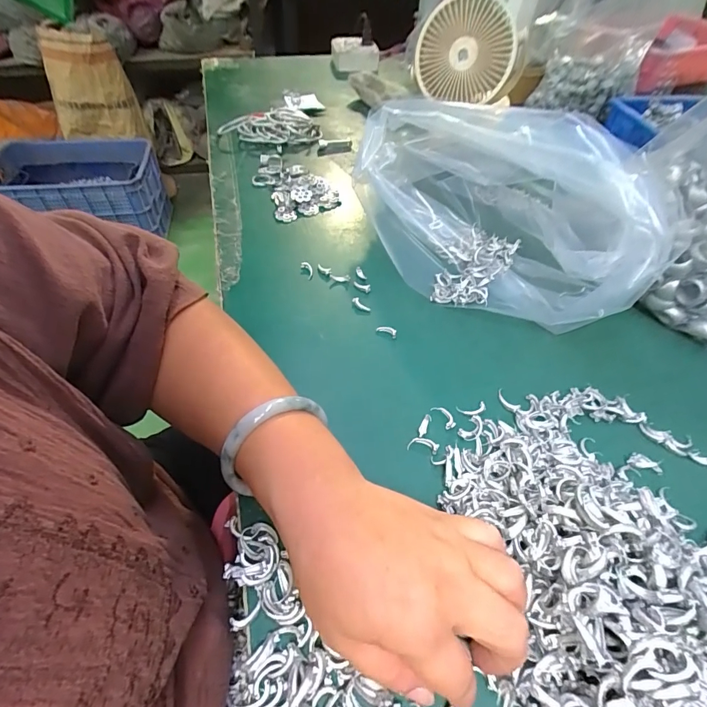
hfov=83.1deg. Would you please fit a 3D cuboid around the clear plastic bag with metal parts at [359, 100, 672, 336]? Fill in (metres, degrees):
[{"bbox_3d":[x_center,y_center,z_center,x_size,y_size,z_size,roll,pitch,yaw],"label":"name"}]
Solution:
[{"bbox_3d":[0.131,-0.172,0.413,0.261,0.152,0.261,10,50,5],"label":"clear plastic bag with metal parts"}]

